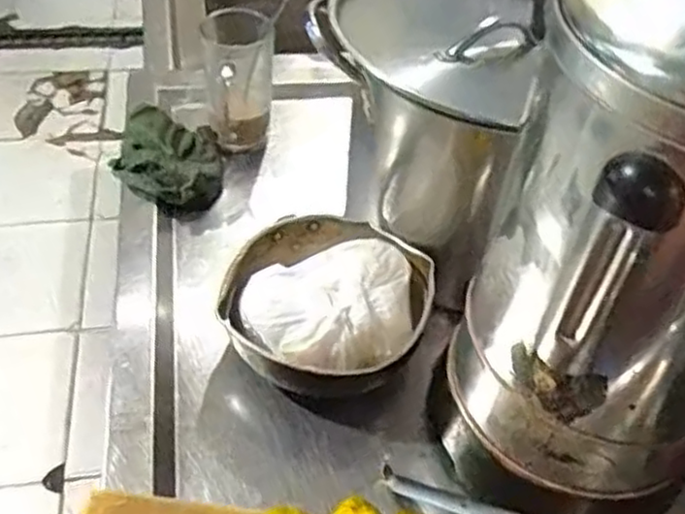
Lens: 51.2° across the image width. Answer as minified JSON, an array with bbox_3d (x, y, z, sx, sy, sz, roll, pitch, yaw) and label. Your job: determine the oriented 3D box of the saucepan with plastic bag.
[{"bbox_3d":[-0.017,0.046,0.698,0.189,0.087,0.197,3,45,-3],"label":"saucepan with plastic bag"}]

